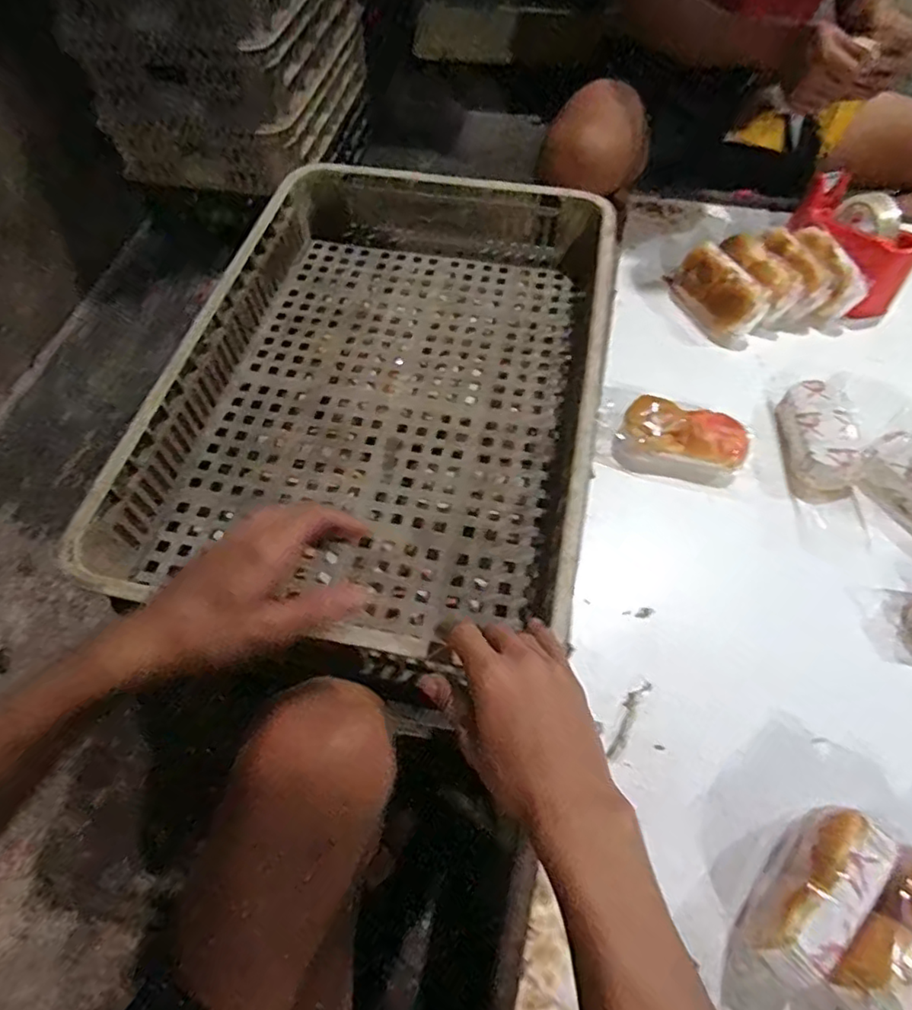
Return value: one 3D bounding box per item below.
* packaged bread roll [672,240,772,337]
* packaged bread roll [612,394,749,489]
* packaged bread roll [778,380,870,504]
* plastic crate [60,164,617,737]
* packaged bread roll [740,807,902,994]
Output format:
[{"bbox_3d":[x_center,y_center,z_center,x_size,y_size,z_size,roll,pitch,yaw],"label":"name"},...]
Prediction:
[{"bbox_3d":[0.366,-0.299,0.812,0.050,0.082,0.148,-8,55,-32],"label":"packaged bread roll"},{"bbox_3d":[0.260,-0.075,0.679,0.144,0.046,0.082,9,59,6],"label":"packaged bread roll"},{"bbox_3d":[0.420,-0.078,0.678,0.079,0.051,0.147,4,59,4],"label":"packaged bread roll"},{"bbox_3d":[-0.063,-0.140,0.627,0.405,0.097,0.596,9,59,7],"label":"plastic crate"},{"bbox_3d":[0.267,0.289,0.438,0.054,0.071,0.128,35,65,20],"label":"packaged bread roll"}]

